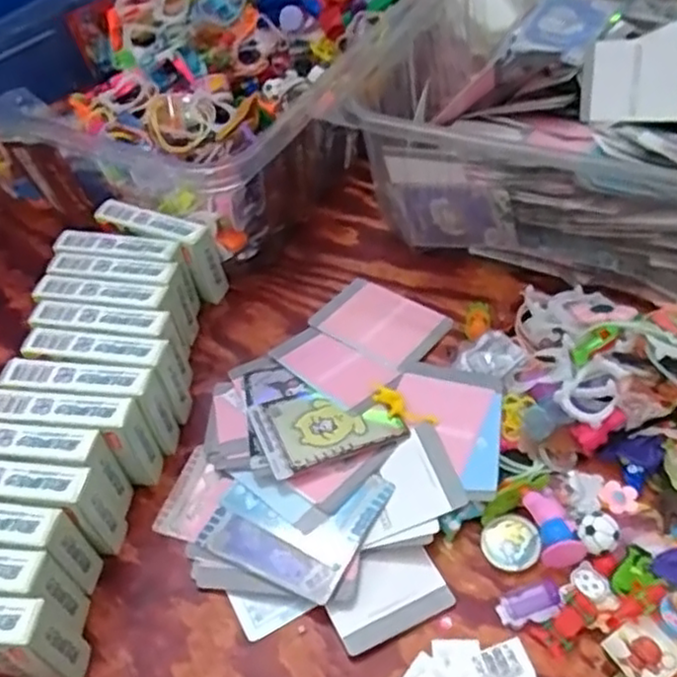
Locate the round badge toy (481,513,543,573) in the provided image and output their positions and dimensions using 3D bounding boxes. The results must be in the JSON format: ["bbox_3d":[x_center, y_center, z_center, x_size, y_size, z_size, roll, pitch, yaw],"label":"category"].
[{"bbox_3d":[0.096,0.113,0.389,0.030,0.010,0.031,-3,48,3],"label":"round badge toy"}]

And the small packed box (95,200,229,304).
[{"bbox_3d":[-0.134,-0.064,0.535,0.090,0.070,0.026,17,52,20],"label":"small packed box"}]

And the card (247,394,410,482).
[{"bbox_3d":[-0.008,0.053,0.439,0.084,0.004,0.059,-17,45,-15],"label":"card"}]

